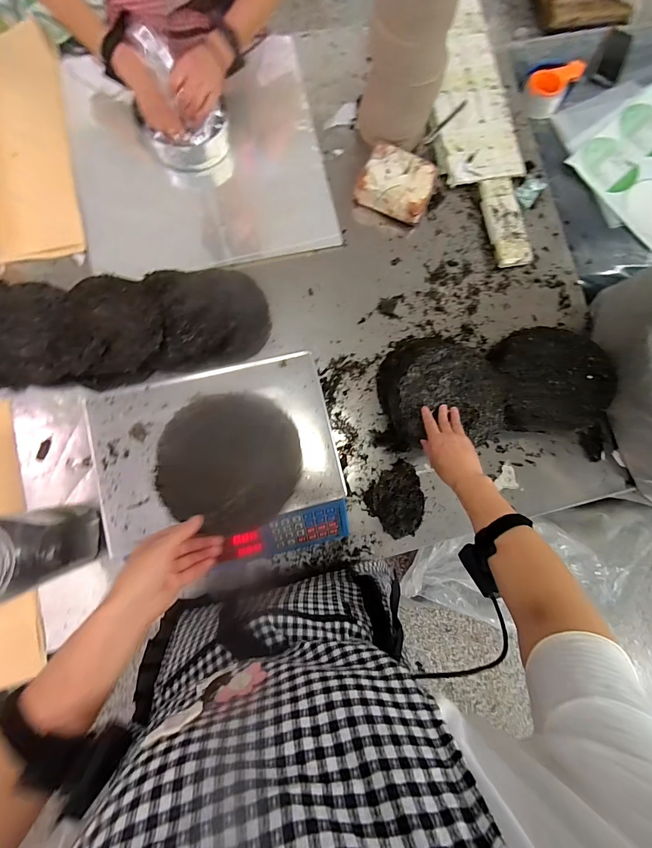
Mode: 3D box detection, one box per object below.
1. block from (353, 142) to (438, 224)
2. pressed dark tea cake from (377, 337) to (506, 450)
[{"bbox_3d":[0.150,-0.511,0.772,0.154,0.056,0.122,25,82,-2],"label":"block"},{"bbox_3d":[0.219,-0.059,0.696,0.209,0.111,0.200,8,83,-4],"label":"pressed dark tea cake"}]

